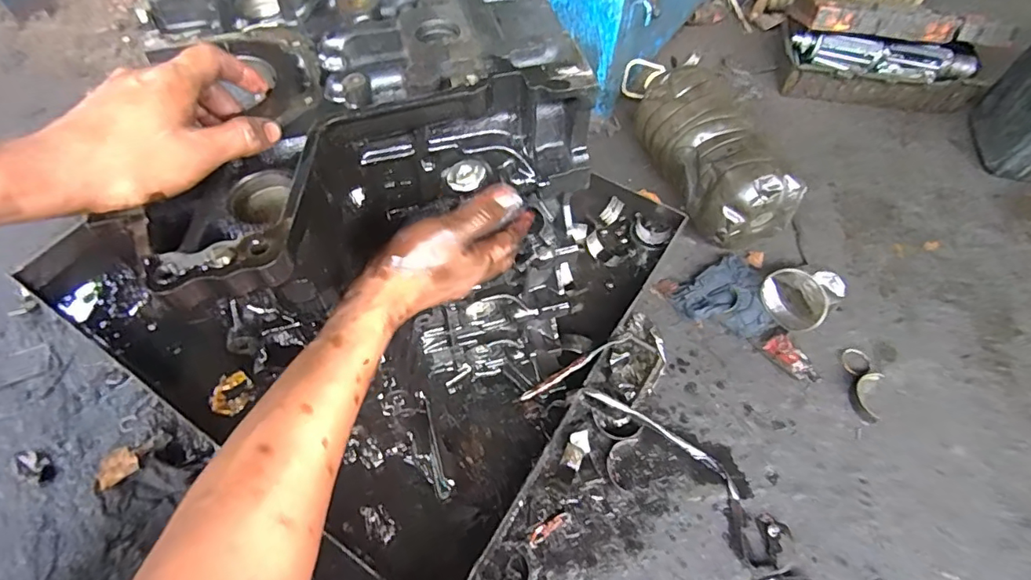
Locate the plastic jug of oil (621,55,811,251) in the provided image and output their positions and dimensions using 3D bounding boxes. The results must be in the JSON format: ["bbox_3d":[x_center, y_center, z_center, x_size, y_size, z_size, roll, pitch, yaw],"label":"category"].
[{"bbox_3d":[0.305,-0.261,0.921,0.135,0.166,0.414,-15,57,-11],"label":"plastic jug of oil"}]

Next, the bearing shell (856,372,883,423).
[{"bbox_3d":[0.497,0.149,0.740,0.028,0.016,0.076,21,58,11],"label":"bearing shell"}]

